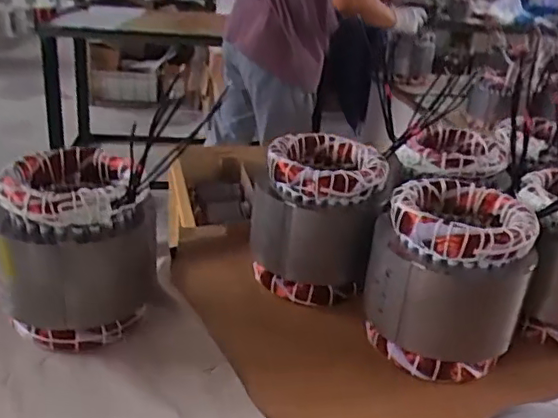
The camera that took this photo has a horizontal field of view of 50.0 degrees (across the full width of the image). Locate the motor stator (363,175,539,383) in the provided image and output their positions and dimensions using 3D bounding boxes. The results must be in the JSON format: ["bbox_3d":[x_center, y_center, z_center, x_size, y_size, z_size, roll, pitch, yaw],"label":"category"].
[{"bbox_3d":[0.161,0.071,0.596,0.137,0.162,0.137,8,24,6],"label":"motor stator"}]

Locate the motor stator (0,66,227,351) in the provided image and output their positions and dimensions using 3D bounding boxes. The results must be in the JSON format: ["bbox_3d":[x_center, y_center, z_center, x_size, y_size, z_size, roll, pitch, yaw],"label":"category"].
[{"bbox_3d":[-0.193,0.040,0.582,0.139,0.160,0.130,-2,25,-15],"label":"motor stator"}]

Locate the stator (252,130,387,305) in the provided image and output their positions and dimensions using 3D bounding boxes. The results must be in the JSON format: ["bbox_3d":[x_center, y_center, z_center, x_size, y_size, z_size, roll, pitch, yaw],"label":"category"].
[{"bbox_3d":[0.042,0.009,0.701,0.149,0.161,0.130,10,25,11],"label":"stator"}]

